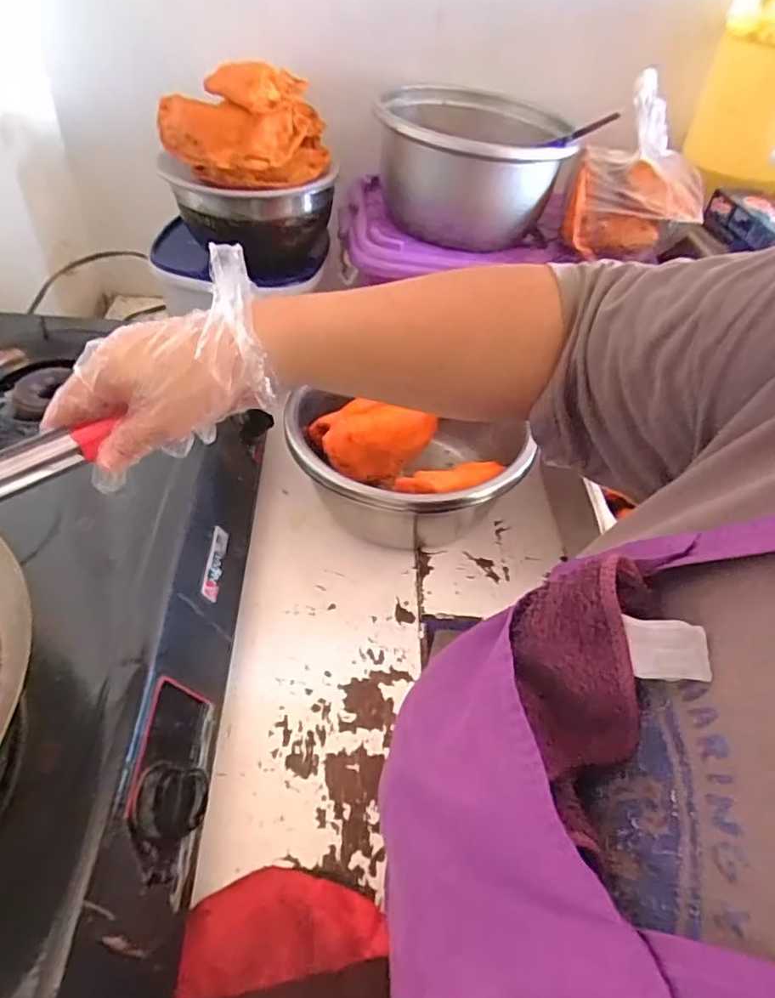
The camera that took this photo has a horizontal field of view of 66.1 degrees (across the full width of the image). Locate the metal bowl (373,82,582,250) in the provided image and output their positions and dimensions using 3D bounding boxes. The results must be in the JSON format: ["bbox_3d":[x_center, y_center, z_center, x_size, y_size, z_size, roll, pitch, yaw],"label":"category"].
[{"bbox_3d":[0.100,-0.408,0.744,0.216,0.132,0.243,8,45,0],"label":"metal bowl"}]

